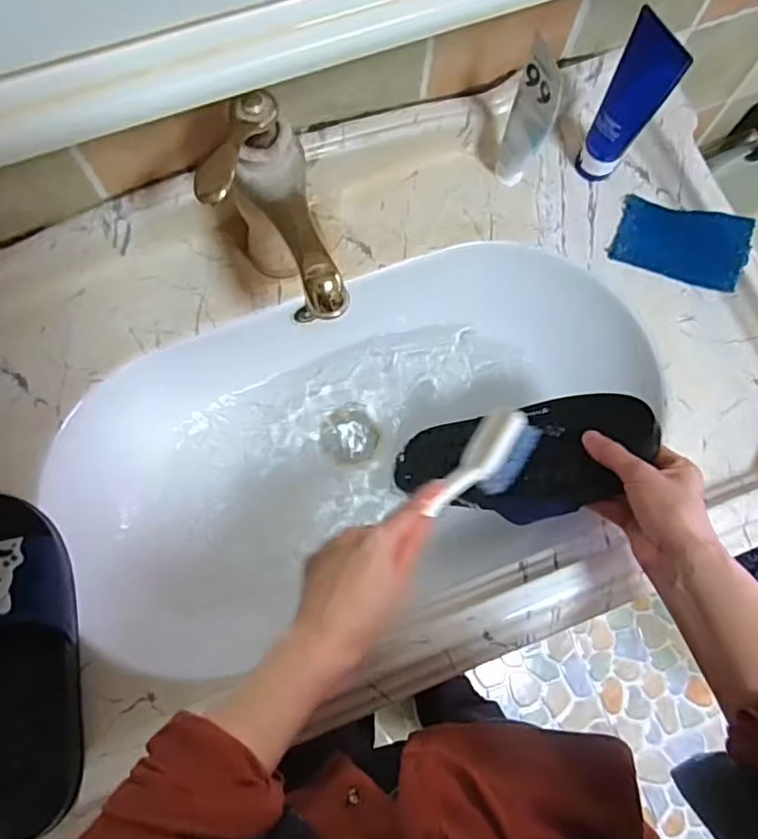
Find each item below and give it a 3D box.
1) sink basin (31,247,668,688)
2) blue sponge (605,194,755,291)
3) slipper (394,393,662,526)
[{"bbox_3d":[-0.014,0.025,0.611,0.540,0.127,0.289,-19,77,-6],"label":"sink basin"},{"bbox_3d":[0.284,-0.167,0.583,0.116,0.013,0.065,20,93,19],"label":"blue sponge"},{"bbox_3d":[0.111,0.040,0.557,0.065,0.248,0.098,16,70,-44],"label":"slipper"}]

